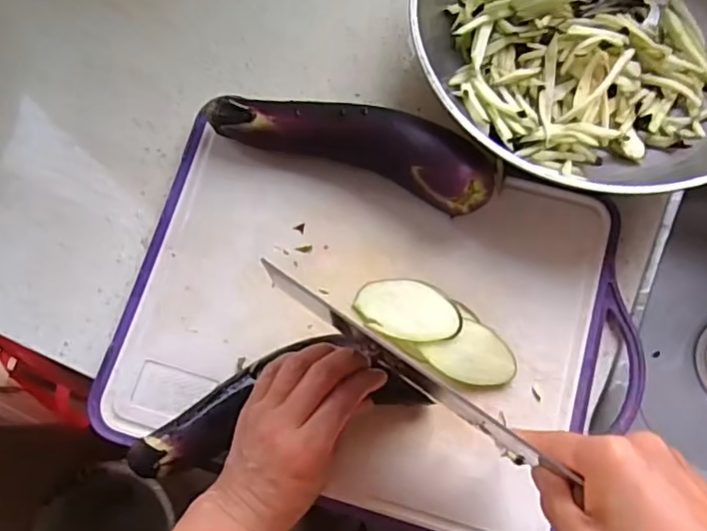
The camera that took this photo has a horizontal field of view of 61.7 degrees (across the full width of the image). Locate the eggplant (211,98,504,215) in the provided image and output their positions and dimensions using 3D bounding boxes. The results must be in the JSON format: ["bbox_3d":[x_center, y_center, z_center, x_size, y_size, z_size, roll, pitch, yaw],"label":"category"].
[{"bbox_3d":[-0.002,-0.101,0.486,0.232,0.054,0.060,21,77,6],"label":"eggplant"}]

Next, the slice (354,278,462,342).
[{"bbox_3d":[0.044,0.035,0.468,0.083,0.005,0.048,24,78,26],"label":"slice"}]

